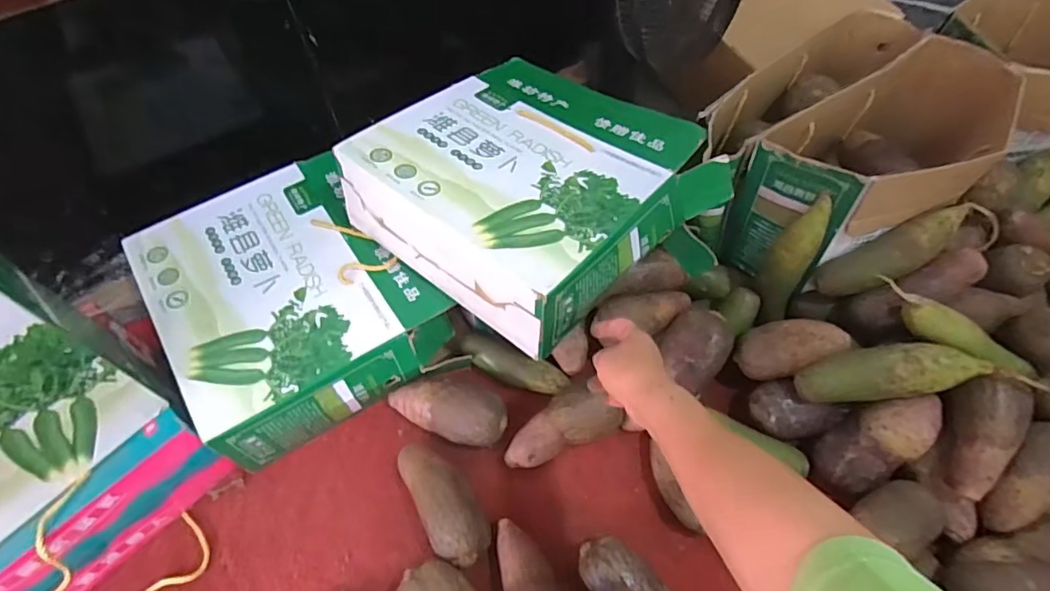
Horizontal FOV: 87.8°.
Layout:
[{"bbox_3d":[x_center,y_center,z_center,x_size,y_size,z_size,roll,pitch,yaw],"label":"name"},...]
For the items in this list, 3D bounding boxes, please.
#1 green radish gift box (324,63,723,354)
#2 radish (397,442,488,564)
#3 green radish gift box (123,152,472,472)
[{"bbox_3d":[0.018,-0.154,0.719,0.406,0.105,0.362,35,67,22],"label":"green radish gift box"},{"bbox_3d":[-0.102,0.253,0.681,0.071,0.073,0.168,-29,61,-13],"label":"radish"},{"bbox_3d":[-0.326,0.001,0.786,0.330,0.117,0.372,-30,61,-13],"label":"green radish gift box"}]

